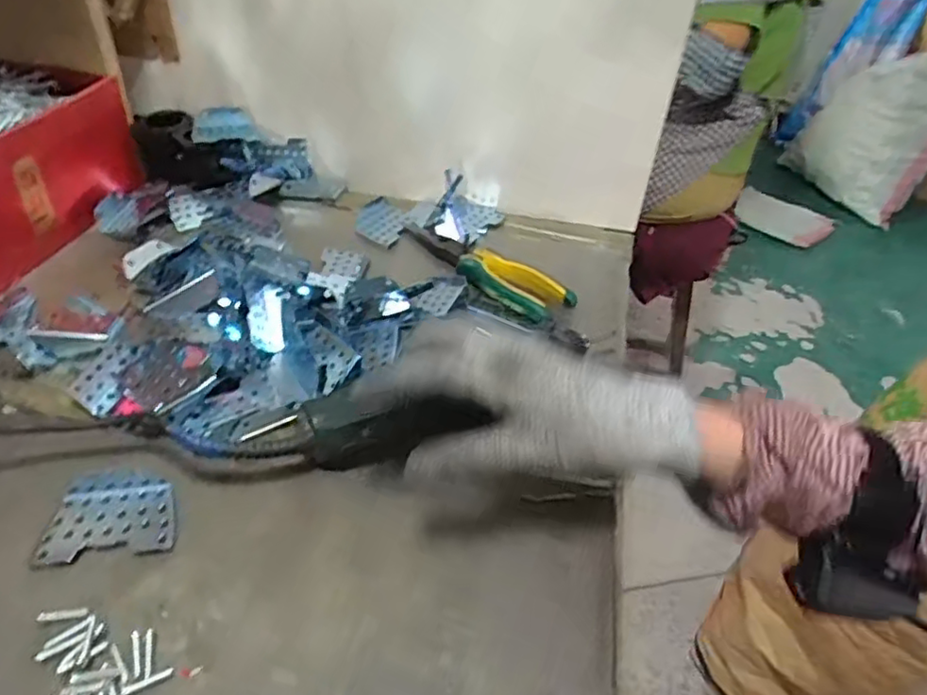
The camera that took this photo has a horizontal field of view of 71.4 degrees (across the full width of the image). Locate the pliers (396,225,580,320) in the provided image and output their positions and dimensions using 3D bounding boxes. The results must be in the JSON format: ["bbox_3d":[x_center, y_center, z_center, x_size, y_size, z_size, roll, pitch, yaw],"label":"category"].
[{"bbox_3d":[0.012,-0.074,0.582,0.181,0.017,0.047,32,47,28],"label":"pliers"}]

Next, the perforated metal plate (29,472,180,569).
[{"bbox_3d":[-0.202,0.096,0.372,0.069,0.008,0.054,-4,41,-11],"label":"perforated metal plate"}]

